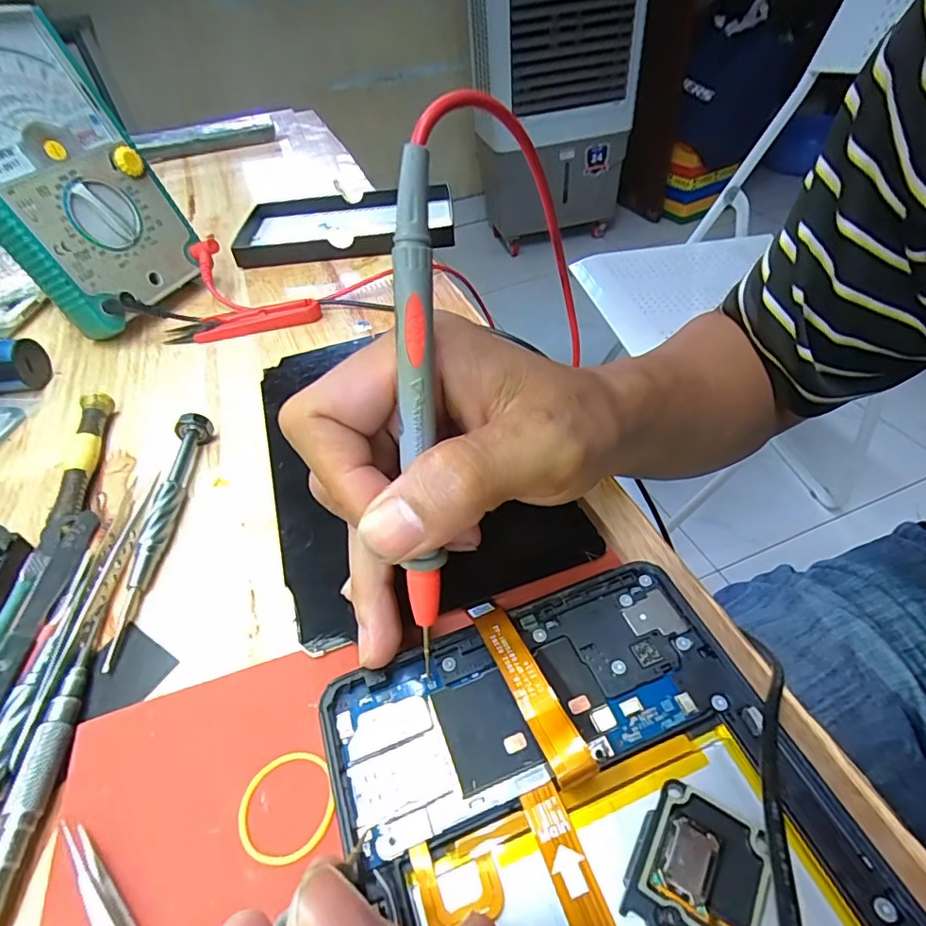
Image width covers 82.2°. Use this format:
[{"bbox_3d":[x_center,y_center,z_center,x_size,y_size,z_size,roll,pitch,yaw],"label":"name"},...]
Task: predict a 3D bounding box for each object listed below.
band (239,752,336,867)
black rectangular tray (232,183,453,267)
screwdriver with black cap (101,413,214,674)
[{"bbox_3d":[-0.051,0.097,0.151,0.026,0.004,0.027,-3,45,3],"label":"band"},{"bbox_3d":[-0.098,-0.205,0.455,0.175,0.025,0.117,-5,45,1],"label":"black rectangular tray"},{"bbox_3d":[-0.133,0.025,0.232,0.014,0.018,0.124,-6,45,0],"label":"screwdriver with black cap"}]

